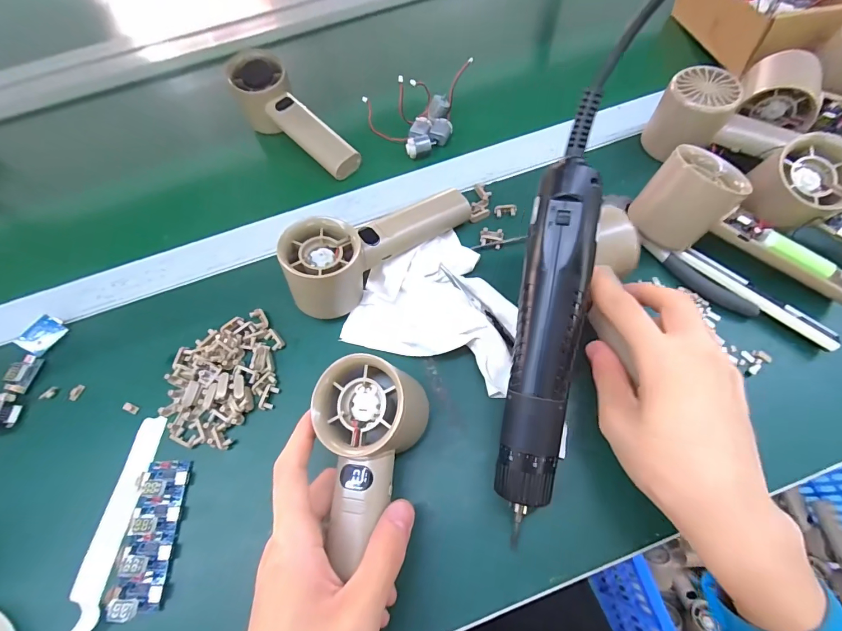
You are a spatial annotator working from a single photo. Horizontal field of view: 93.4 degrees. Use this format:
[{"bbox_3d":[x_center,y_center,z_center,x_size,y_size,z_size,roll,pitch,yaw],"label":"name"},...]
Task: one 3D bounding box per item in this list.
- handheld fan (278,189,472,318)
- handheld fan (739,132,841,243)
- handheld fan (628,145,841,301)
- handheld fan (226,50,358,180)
[{"bbox_3d":[-0.036,-0.065,0.309,0.156,0.055,0.049,-38,67,-14],"label":"handheld fan"},{"bbox_3d":[0.319,-0.067,0.287,0.158,0.051,0.048,33,69,3],"label":"handheld fan"},{"bbox_3d":[0.238,-0.062,0.288,0.158,0.061,0.070,22,67,14],"label":"handheld fan"},{"bbox_3d":[-0.125,-0.197,0.406,0.158,0.052,0.058,43,73,6],"label":"handheld fan"}]

